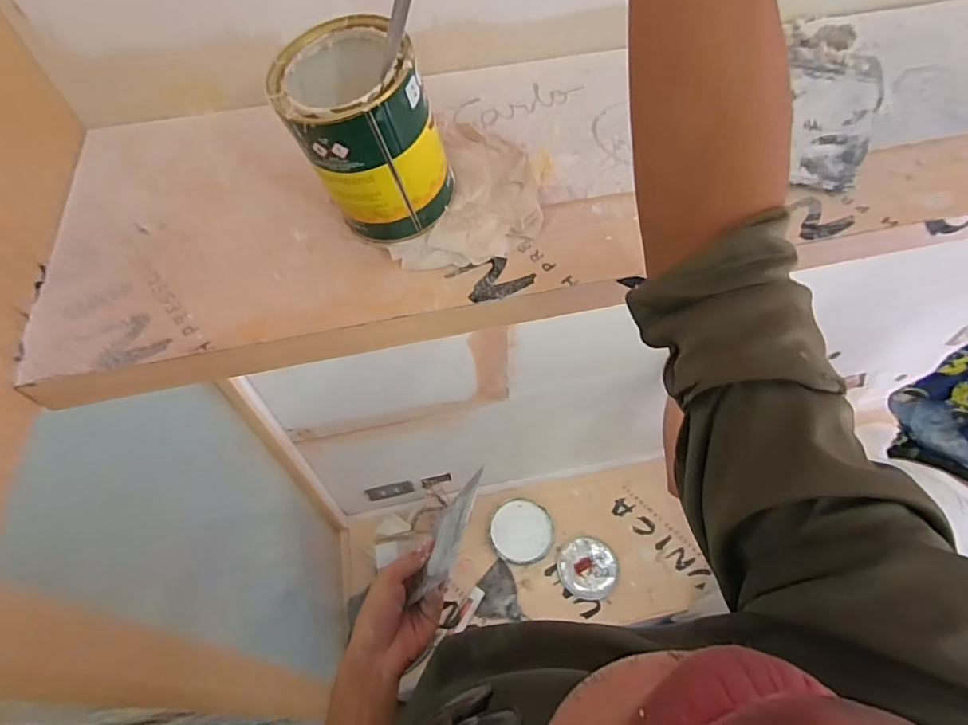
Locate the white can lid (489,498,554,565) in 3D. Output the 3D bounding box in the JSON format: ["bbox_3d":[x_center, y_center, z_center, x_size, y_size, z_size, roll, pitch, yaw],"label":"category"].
[{"bbox_3d":[0.101,0.451,1.362,0.165,0.023,0.164,5,54,5],"label":"white can lid"}]

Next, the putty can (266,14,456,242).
[{"bbox_3d":[-0.088,-0.172,0.410,0.124,0.147,0.105,-13,54,-9],"label":"putty can"}]

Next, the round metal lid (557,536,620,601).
[{"bbox_3d":[0.267,0.527,1.305,0.147,0.023,0.147,-1,53,1],"label":"round metal lid"}]

